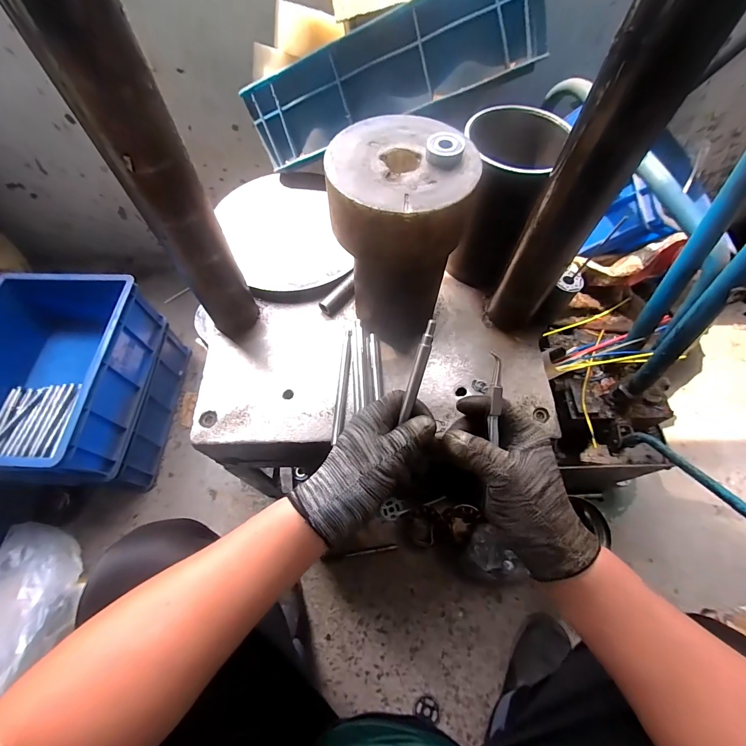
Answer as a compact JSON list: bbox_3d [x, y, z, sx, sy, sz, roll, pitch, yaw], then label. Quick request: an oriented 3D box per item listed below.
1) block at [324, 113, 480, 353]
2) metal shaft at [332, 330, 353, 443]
[{"bbox_3d":[0.027,-0.154,0.419,0.138,0.203,0.147,8,63,3],"label":"block"},{"bbox_3d":[-0.039,0.013,0.465,0.013,0.008,0.155,3,63,1],"label":"metal shaft"}]

